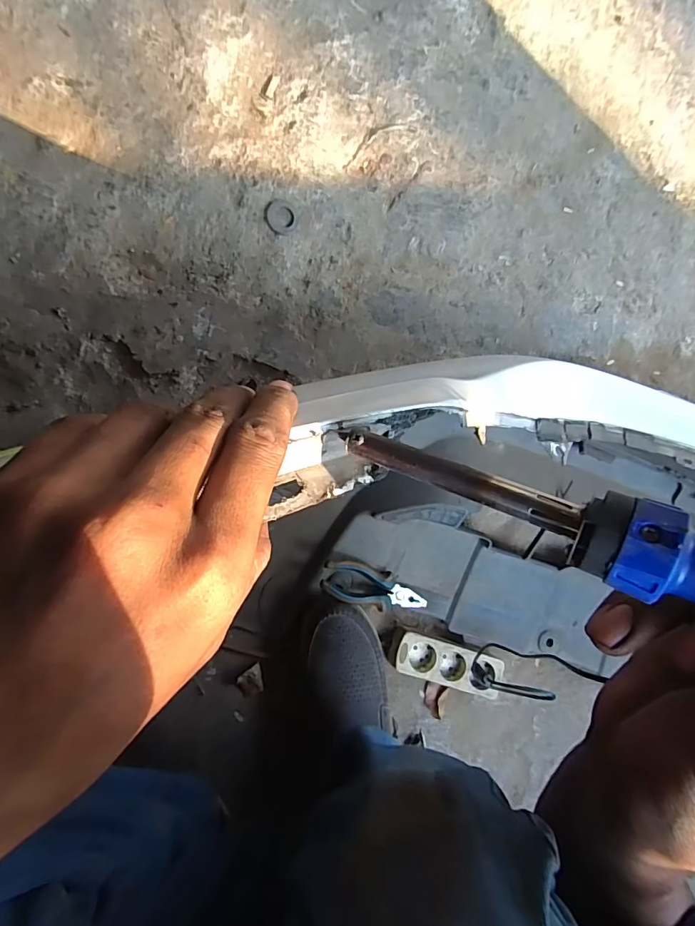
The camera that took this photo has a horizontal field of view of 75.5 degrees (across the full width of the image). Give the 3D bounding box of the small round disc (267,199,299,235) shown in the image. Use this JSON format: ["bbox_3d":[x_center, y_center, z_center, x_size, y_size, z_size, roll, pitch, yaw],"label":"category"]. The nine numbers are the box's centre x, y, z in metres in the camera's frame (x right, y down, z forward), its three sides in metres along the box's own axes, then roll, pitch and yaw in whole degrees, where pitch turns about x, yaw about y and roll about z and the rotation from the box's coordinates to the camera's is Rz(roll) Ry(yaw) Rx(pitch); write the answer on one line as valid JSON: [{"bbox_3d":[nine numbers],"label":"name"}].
[{"bbox_3d":[-0.089,-0.338,0.617,0.042,0.004,0.045,0,89,-9],"label":"small round disc"}]

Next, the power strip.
[{"bbox_3d":[0.138,0.278,0.625,0.154,0.040,0.056,19,86,-9],"label":"power strip"}]

